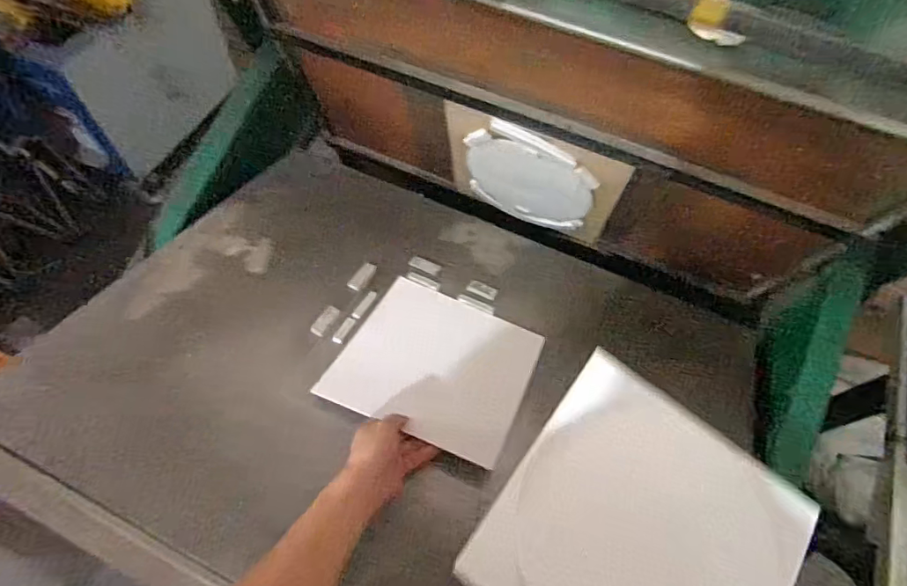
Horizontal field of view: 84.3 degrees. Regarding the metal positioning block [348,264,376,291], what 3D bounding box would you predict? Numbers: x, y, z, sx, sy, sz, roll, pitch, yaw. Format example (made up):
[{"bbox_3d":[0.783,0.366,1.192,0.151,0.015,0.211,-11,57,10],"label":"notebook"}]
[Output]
[{"bbox_3d":[-0.151,-0.026,0.817,0.020,0.013,0.065,26,48,11],"label":"metal positioning block"}]

